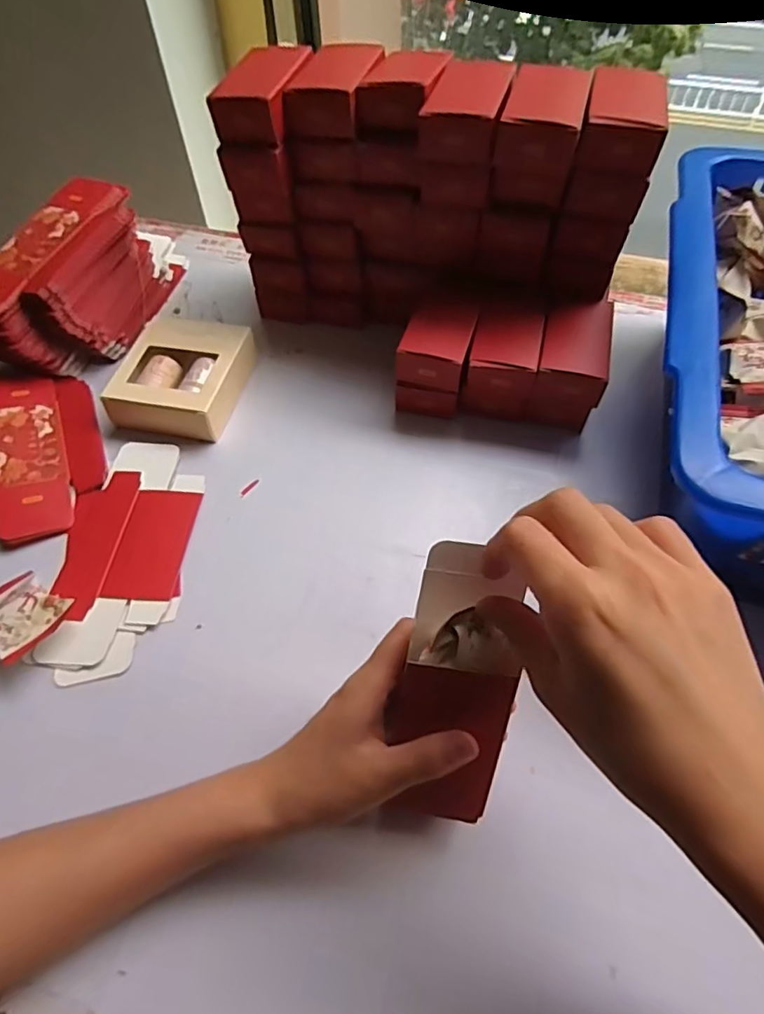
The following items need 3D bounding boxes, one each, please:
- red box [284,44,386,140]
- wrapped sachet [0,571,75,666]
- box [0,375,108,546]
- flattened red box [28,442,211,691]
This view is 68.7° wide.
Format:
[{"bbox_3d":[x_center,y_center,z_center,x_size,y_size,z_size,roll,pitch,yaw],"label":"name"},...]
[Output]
[{"bbox_3d":[-0.034,-0.318,0.424,0.055,0.034,0.082,10,56,8],"label":"red box"},{"bbox_3d":[-0.239,0.069,0.360,0.066,0.026,0.051,25,59,18],"label":"wrapped sachet"},{"bbox_3d":[-0.268,-0.048,0.451,0.078,0.008,0.165,-12,59,-20],"label":"box"},{"bbox_3d":[-0.181,0.029,0.397,0.090,0.013,0.182,-3,55,-1],"label":"flattened red box"}]

